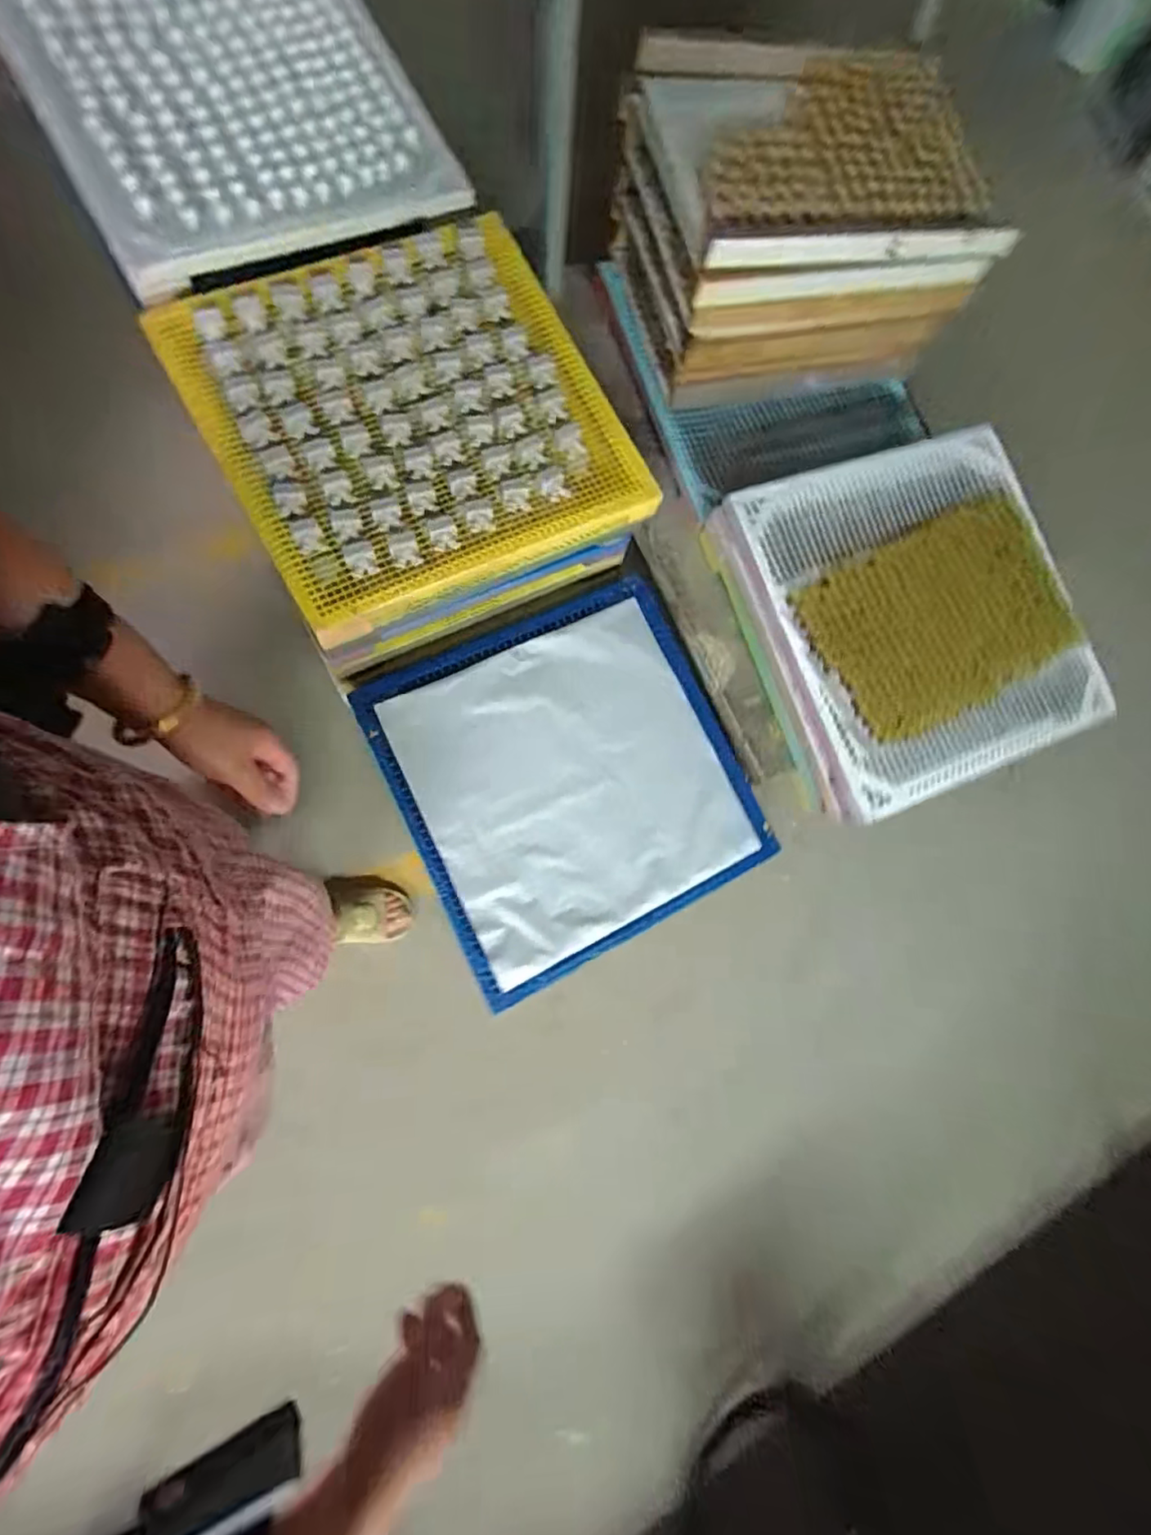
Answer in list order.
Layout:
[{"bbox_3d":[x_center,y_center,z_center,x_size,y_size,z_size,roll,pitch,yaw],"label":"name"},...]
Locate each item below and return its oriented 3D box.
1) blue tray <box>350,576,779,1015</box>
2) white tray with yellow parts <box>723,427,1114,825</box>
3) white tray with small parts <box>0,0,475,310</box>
[{"bbox_3d":[0.004,0.011,1.073,0.621,0.052,0.615,-25,84,-11],"label":"blue tray"},{"bbox_3d":[0.651,-0.287,1.052,0.574,0.059,0.610,-20,87,-11],"label":"white tray with yellow parts"},{"bbox_3d":[-0.595,-1.165,1.005,0.604,0.050,0.643,-29,87,-12],"label":"white tray with small parts"}]

